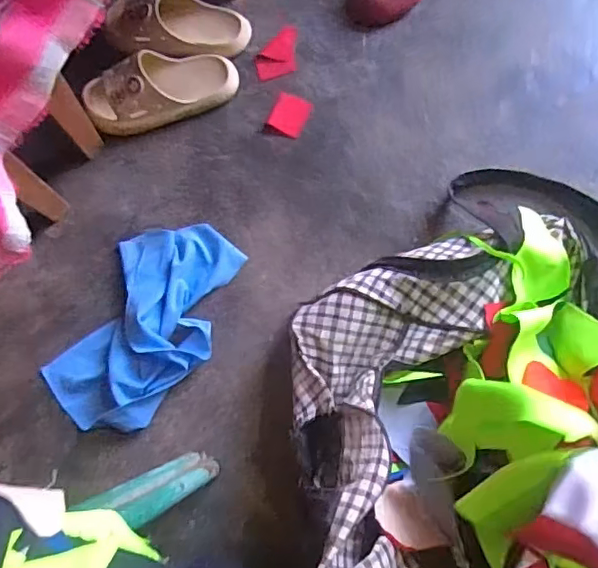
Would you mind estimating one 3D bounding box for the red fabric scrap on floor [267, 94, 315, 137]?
[{"bbox_3d":[-0.013,-0.242,0.799,0.054,0.005,0.058,28,77,9],"label":"red fabric scrap on floor"}]

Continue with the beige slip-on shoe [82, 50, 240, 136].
[{"bbox_3d":[-0.195,-0.277,0.797,0.214,0.063,0.086,-13,74,-2],"label":"beige slip-on shoe"}]

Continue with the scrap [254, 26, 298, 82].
[{"bbox_3d":[-0.033,-0.344,0.828,0.059,0.006,0.092,1,74,2],"label":"scrap"}]

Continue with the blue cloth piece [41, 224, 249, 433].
[{"bbox_3d":[-0.190,0.047,0.708,0.170,0.032,0.288,26,77,9],"label":"blue cloth piece"}]

